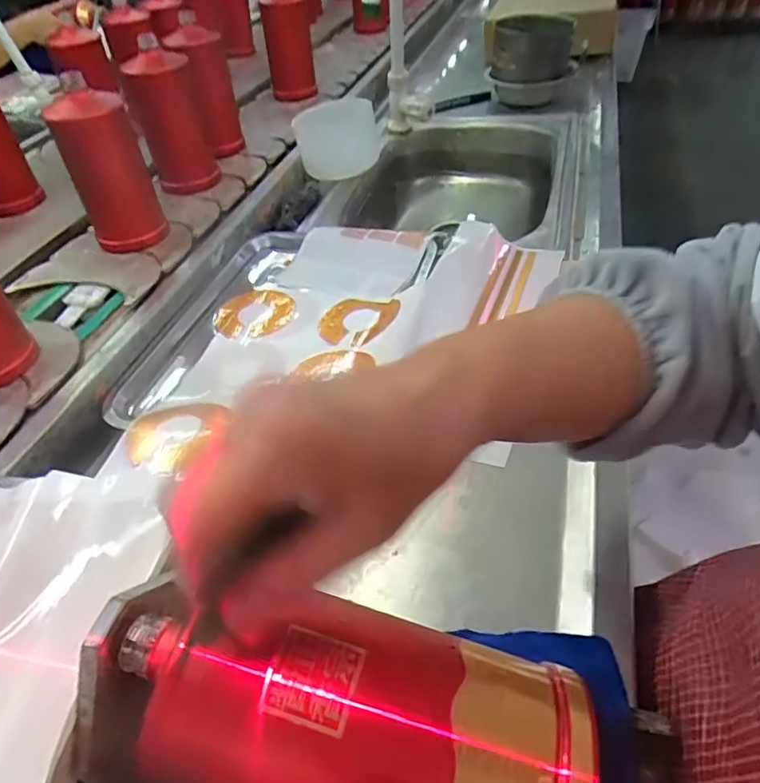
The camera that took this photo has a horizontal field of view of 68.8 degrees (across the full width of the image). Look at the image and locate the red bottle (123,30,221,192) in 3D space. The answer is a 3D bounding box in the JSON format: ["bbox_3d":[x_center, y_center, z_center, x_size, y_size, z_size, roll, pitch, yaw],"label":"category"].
[{"bbox_3d":[-0.290,-0.377,0.782,0.092,0.172,0.084,-16,45,-11],"label":"red bottle"}]

